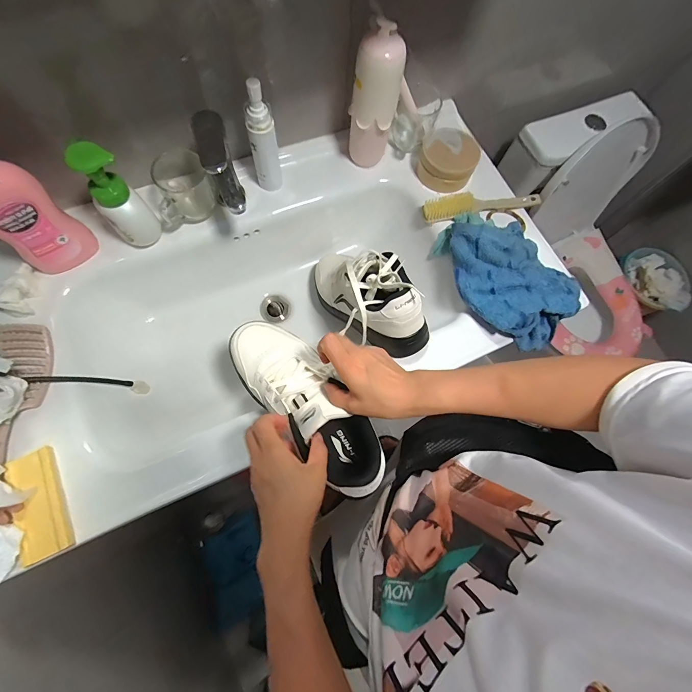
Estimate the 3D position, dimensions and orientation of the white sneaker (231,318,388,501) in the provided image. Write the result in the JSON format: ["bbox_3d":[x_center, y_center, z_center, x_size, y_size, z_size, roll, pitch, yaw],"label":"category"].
[{"bbox_3d":[-0.053,0.067,0.439,0.088,0.093,0.265,-40,75,-12],"label":"white sneaker"}]

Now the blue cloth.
[{"bbox_3d":[0.273,-0.120,0.571,0.162,0.060,0.252,-24,76,-11],"label":"blue cloth"}]

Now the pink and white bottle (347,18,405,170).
[{"bbox_3d":[0.047,-0.390,0.563,0.075,0.209,0.059,9,72,-2],"label":"pink and white bottle"}]

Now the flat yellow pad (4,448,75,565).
[{"bbox_3d":[-0.389,0.200,0.433,0.048,0.020,0.130,-23,76,-11],"label":"flat yellow pad"}]

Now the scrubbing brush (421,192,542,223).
[{"bbox_3d":[0.252,-0.262,0.620,0.218,0.037,0.033,-8,74,-7],"label":"scrubbing brush"}]

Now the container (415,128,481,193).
[{"bbox_3d":[0.190,-0.347,0.637,0.103,0.048,0.111,1,73,-4],"label":"container"}]

